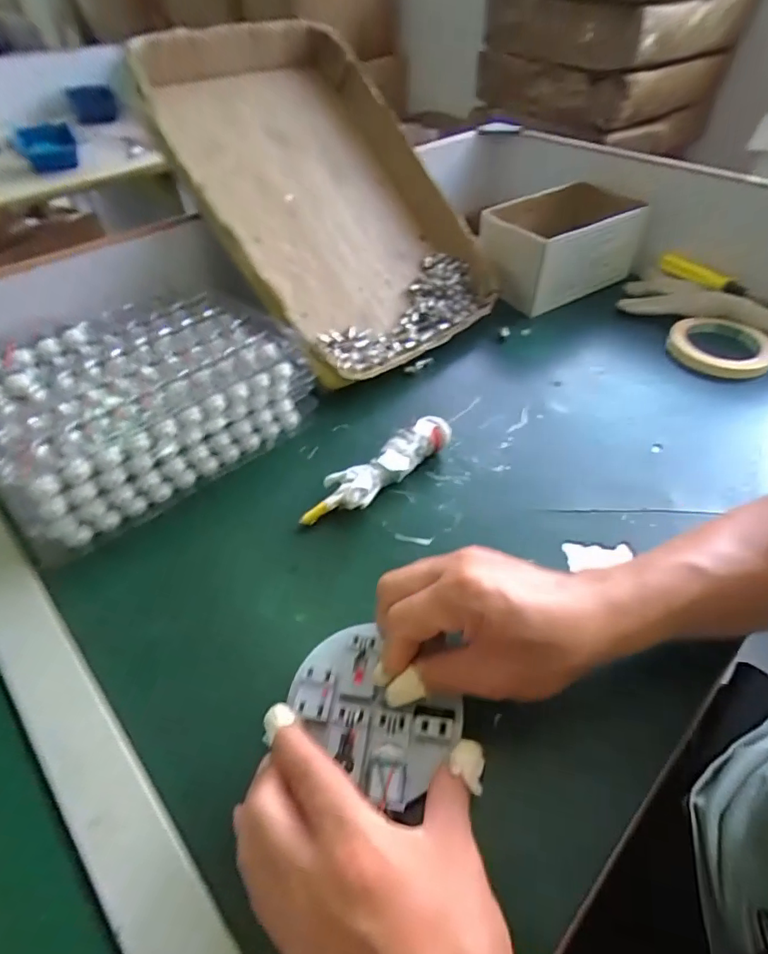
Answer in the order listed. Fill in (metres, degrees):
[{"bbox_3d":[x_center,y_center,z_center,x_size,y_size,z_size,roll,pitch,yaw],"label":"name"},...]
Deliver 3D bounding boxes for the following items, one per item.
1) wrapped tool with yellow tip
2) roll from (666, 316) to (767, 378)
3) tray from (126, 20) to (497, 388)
[{"bbox_3d":[-0.004,-0.007,0.425,0.147,0.038,0.043,-33,52,-28],"label":"wrapped tool with yellow tip"},{"bbox_3d":[0.389,-0.149,0.578,0.108,0.025,0.108,1,49,-1],"label":"roll"},{"bbox_3d":[-0.062,-0.305,0.551,0.274,0.053,0.381,-35,96,-22],"label":"tray"}]

